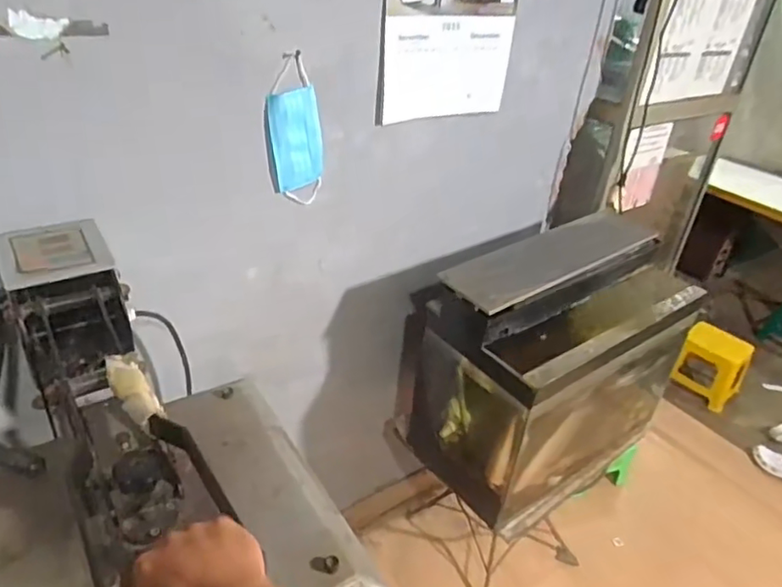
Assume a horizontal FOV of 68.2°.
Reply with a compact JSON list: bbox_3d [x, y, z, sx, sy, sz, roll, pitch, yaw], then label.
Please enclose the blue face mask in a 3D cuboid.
[{"bbox_3d":[-0.163,-0.269,0.999,0.092,0.249,0.020,-23,40,-26],"label":"blue face mask"}]

